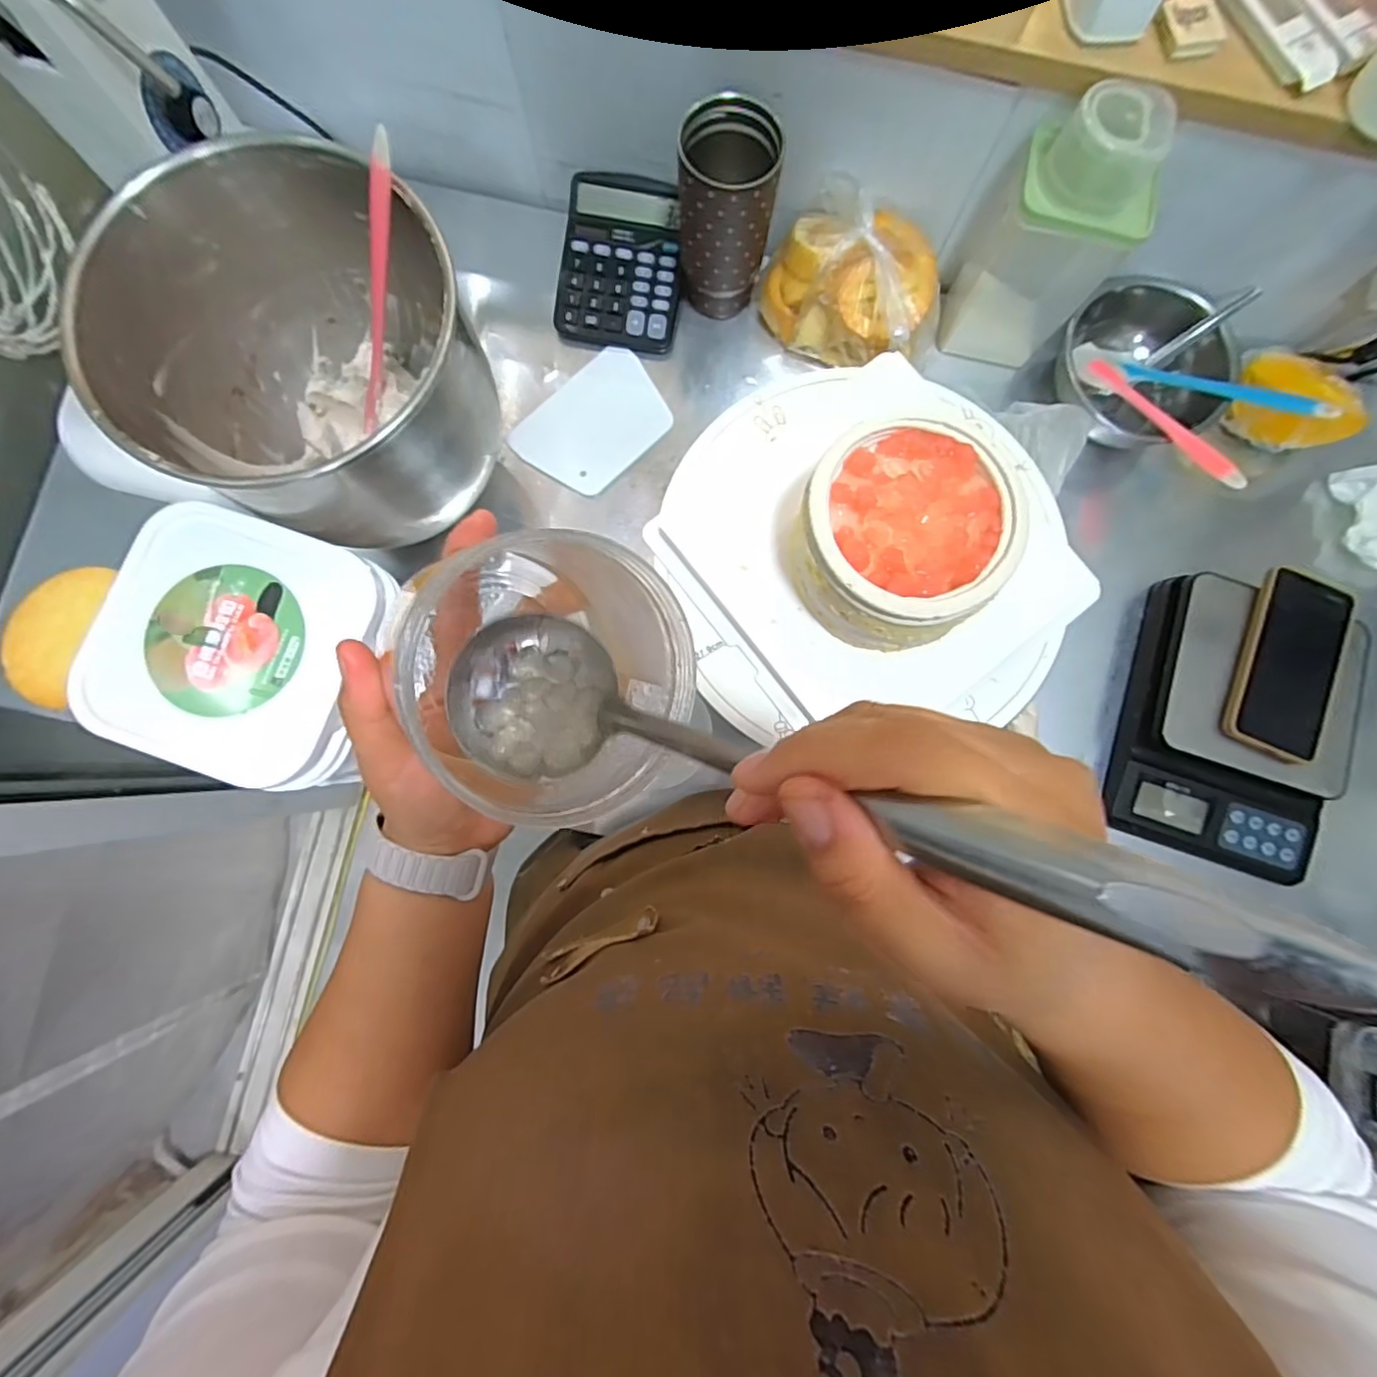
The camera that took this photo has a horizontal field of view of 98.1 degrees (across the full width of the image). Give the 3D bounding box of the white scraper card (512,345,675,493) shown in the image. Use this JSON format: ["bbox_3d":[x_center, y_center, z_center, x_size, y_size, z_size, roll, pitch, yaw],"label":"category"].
[{"bbox_3d":[-0.090,-0.257,0.581,0.146,0.007,0.104,-44,86,-6],"label":"white scraper card"}]

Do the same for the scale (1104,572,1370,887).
[{"bbox_3d":[0.493,0.028,0.536,0.179,0.038,0.255,17,83,1],"label":"scale"}]

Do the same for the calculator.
[{"bbox_3d":[-0.063,-0.411,0.583,0.127,0.038,0.149,6,83,-1],"label":"calculator"}]

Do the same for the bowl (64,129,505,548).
[{"bbox_3d":[-0.262,-0.223,0.436,0.220,0.185,0.214,0,83,-1],"label":"bowl"}]

